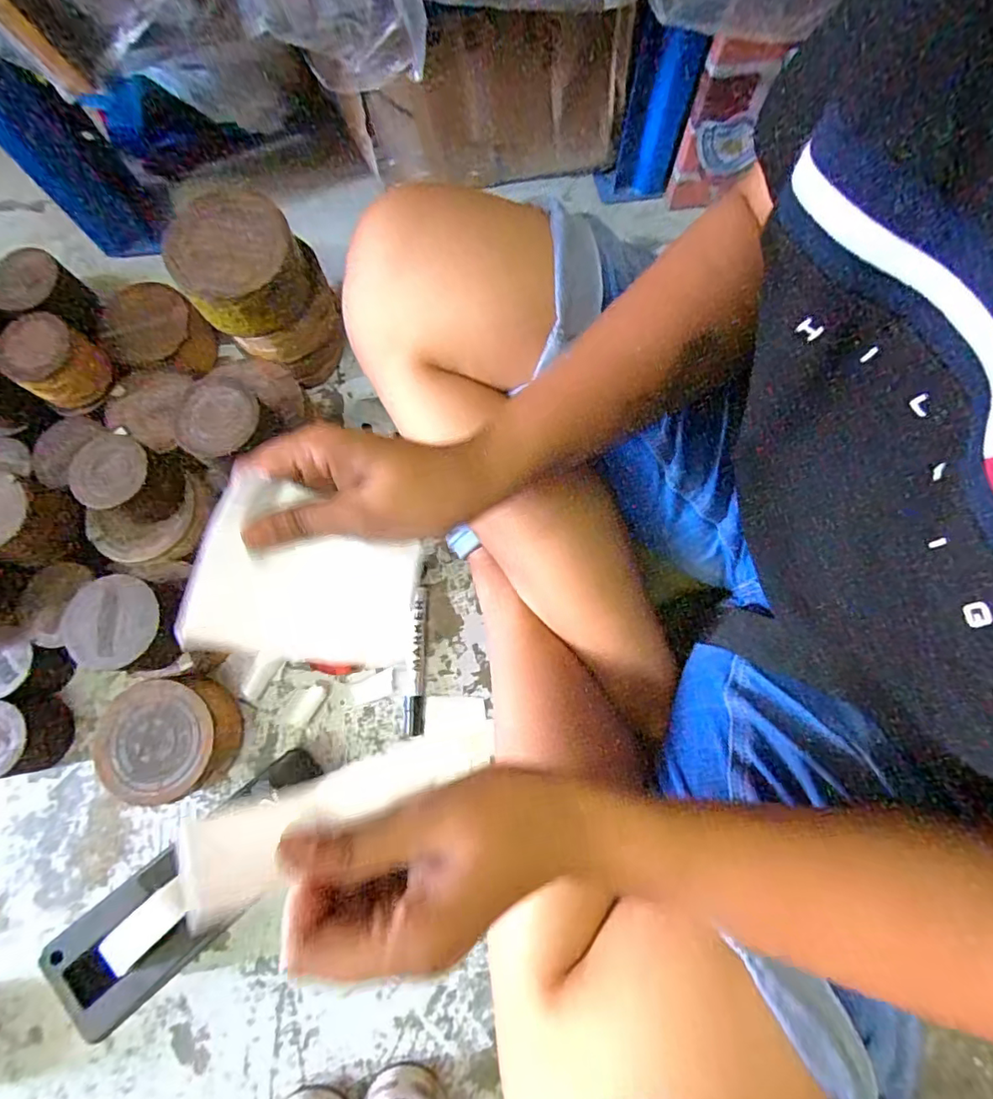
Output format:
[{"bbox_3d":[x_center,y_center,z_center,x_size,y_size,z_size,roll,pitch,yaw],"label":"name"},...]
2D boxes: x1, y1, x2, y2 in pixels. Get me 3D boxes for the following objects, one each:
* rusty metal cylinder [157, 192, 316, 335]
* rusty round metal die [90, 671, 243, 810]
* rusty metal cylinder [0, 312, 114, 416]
[{"bbox_3d":[-0.214,-0.241,0.458,0.096,0.058,0.097,-30,79,-5],"label":"rusty metal cylinder"},{"bbox_3d":[-0.278,0.161,0.476,0.108,0.054,0.096,-5,78,0],"label":"rusty round metal die"},{"bbox_3d":[-0.394,-0.166,0.493,0.061,0.051,0.067,0,78,1],"label":"rusty metal cylinder"}]

